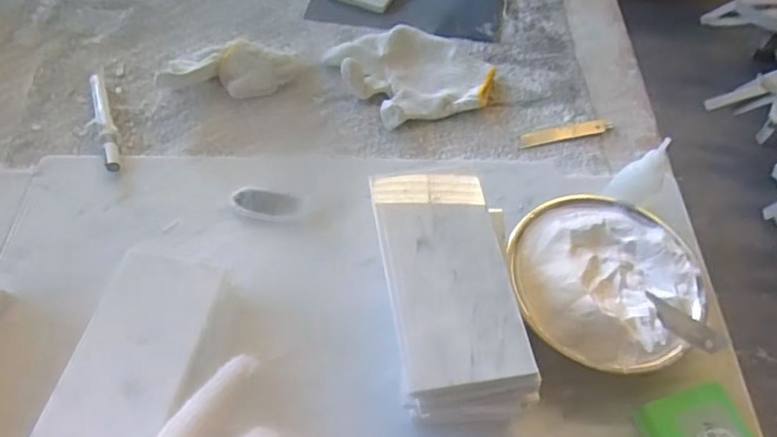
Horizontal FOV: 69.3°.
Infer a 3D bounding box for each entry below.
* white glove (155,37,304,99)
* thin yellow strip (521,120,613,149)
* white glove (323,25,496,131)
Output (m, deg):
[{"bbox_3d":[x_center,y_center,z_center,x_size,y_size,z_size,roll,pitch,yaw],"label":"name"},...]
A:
[{"bbox_3d":[-0.162,-0.152,0.576,0.143,0.043,0.052,-4,57,-4],"label":"white glove"},{"bbox_3d":[0.181,-0.087,0.567,0.099,0.004,0.016,-14,58,-10],"label":"thin yellow strip"},{"bbox_3d":[0.027,-0.156,0.589,0.153,0.033,0.119,-16,59,-11],"label":"white glove"}]

